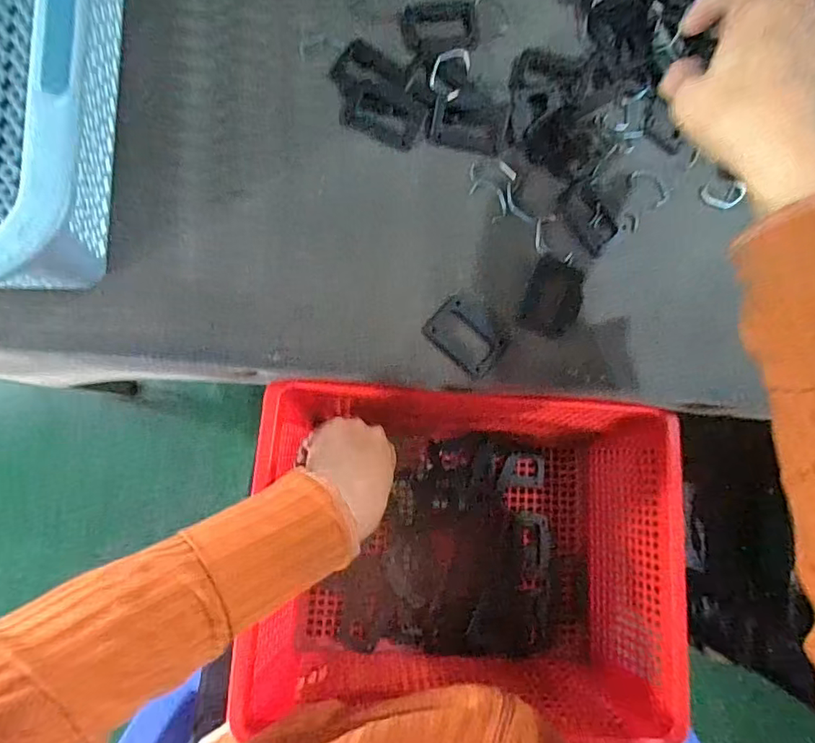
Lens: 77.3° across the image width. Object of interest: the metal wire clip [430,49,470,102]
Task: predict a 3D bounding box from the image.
[{"bbox_3d":[0.030,-0.209,0.355,0.025,0.006,0.042,23,82,-1],"label":"metal wire clip"}]

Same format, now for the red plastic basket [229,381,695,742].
[{"bbox_3d":[0.043,0.142,0.395,0.292,0.108,0.195,5,82,-4],"label":"red plastic basket"}]

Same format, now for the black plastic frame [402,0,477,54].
[{"bbox_3d":[0.025,-0.244,0.360,0.056,0.004,0.036,-12,84,-6],"label":"black plastic frame"}]

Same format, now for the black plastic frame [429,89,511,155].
[{"bbox_3d":[0.044,-0.174,0.352,0.052,0.004,0.041,11,82,-3],"label":"black plastic frame"}]

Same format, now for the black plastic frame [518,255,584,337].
[{"bbox_3d":[0.101,-0.051,0.350,0.037,0.004,0.052,20,82,-2],"label":"black plastic frame"}]

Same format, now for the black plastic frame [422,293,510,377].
[{"bbox_3d":[0.041,-0.025,0.339,0.052,0.004,0.041,43,82,2],"label":"black plastic frame"}]

